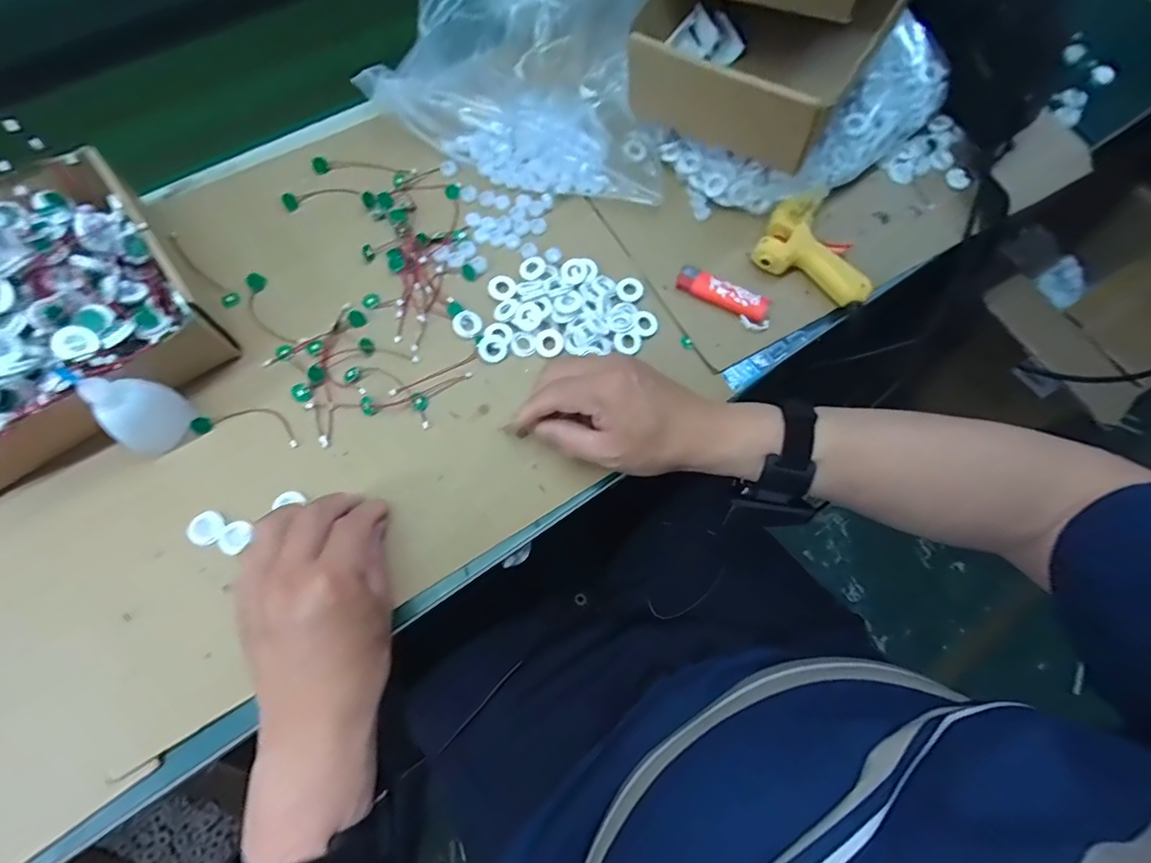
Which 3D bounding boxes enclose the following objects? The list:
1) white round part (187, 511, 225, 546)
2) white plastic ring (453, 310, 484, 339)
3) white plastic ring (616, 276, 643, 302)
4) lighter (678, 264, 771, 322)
[{"bbox_3d":[-0.268,0.070,0.383,0.023,0.004,0.024,0,74,-1],"label":"white round part"},{"bbox_3d":[-0.091,-0.091,0.447,0.024,0.005,0.024,0,74,-1],"label":"white plastic ring"},{"bbox_3d":[0.048,-0.125,0.463,0.023,0.004,0.023,0,74,-1],"label":"white plastic ring"},{"bbox_3d":[0.131,-0.121,0.466,0.082,0.013,0.025,23,75,5],"label":"lighter"}]

